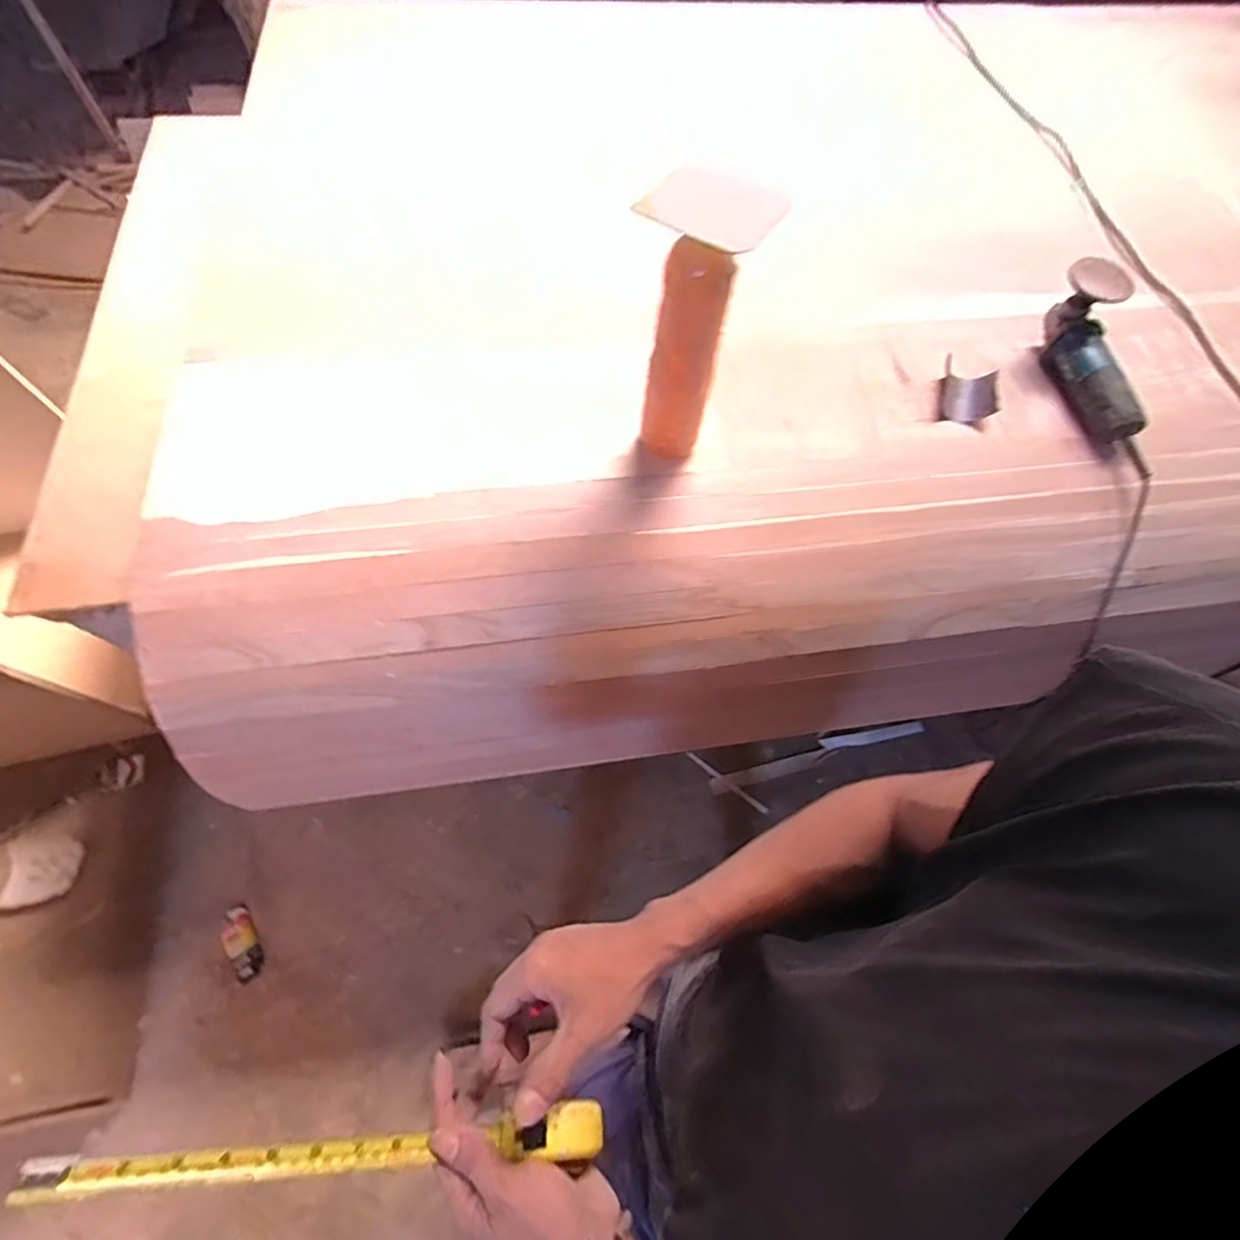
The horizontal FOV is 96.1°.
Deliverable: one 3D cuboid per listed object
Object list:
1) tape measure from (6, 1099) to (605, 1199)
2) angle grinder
[{"bbox_3d":[-0.176,0.345,0.367,0.333,0.050,0.031,8,66,-15],"label":"tape measure"},{"bbox_3d":[0.712,-0.403,0.823,0.087,0.091,0.288,0,64,-3],"label":"angle grinder"}]

